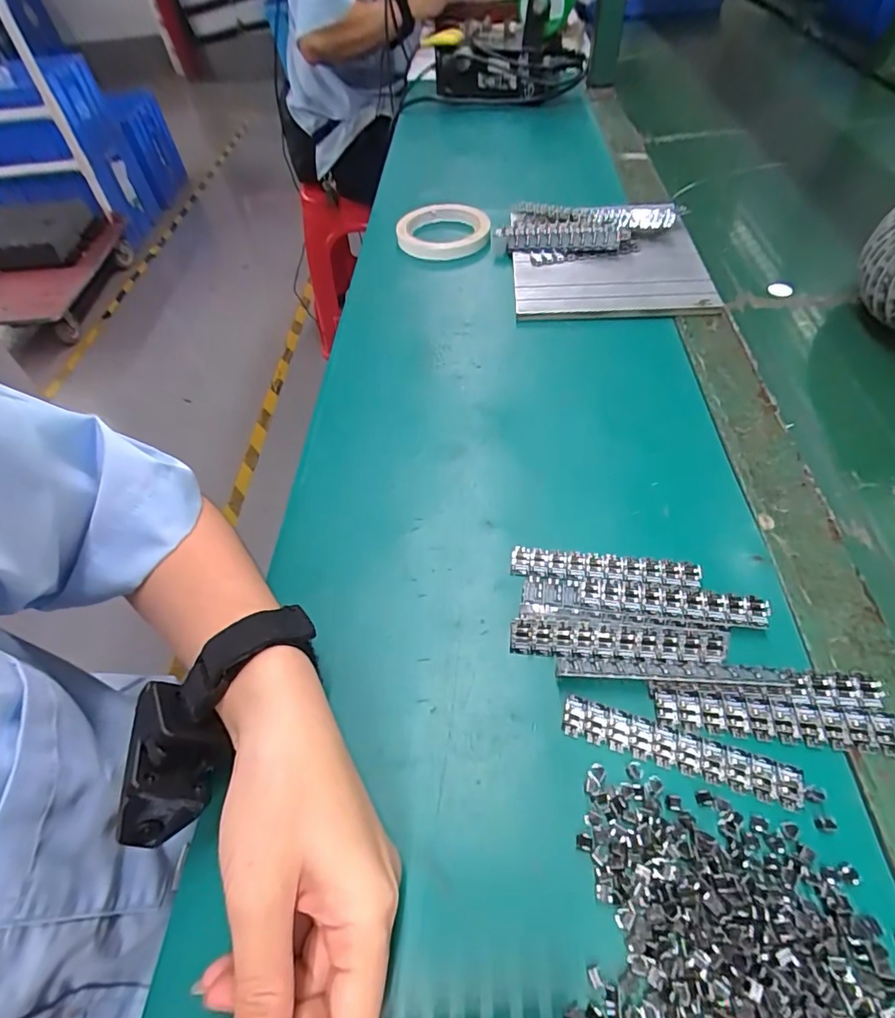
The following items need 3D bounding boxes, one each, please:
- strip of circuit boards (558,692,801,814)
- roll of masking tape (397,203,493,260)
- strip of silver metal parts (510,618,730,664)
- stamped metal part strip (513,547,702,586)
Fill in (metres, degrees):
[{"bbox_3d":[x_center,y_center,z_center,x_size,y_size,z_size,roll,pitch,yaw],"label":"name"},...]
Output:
[{"bbox_3d":[0.111,0.115,0.239,0.107,0.004,0.020,14,55,14],"label":"strip of circuit boards"},{"bbox_3d":[-0.004,-0.307,0.547,0.098,0.020,0.098,-2,53,3],"label":"roll of masking tape"},{"bbox_3d":[0.090,0.071,0.266,0.110,0.010,0.015,2,53,6],"label":"strip of silver metal parts"},{"bbox_3d":[0.093,0.035,0.296,0.108,0.004,0.020,4,53,7],"label":"stamped metal part strip"}]

